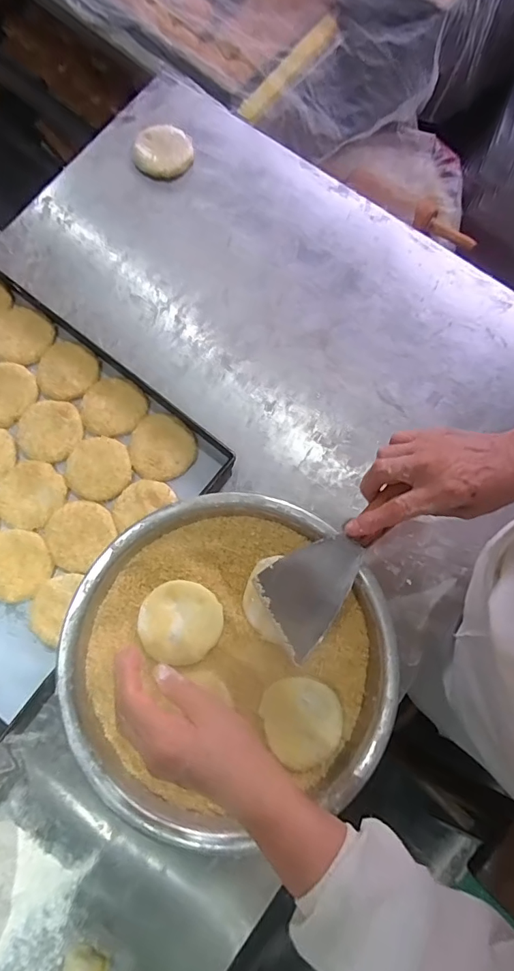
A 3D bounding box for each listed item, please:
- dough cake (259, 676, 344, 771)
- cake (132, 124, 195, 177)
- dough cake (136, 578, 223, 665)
[{"bbox_3d":[0.046,0.236,0.467,0.077,0.018,0.081,0,79,0],"label":"dough cake"},{"bbox_3d":[-0.136,-0.492,0.687,0.087,0.017,0.080,0,79,0],"label":"cake"},{"bbox_3d":[-0.082,0.144,0.489,0.082,0.012,0.084,40,81,7],"label":"dough cake"}]

